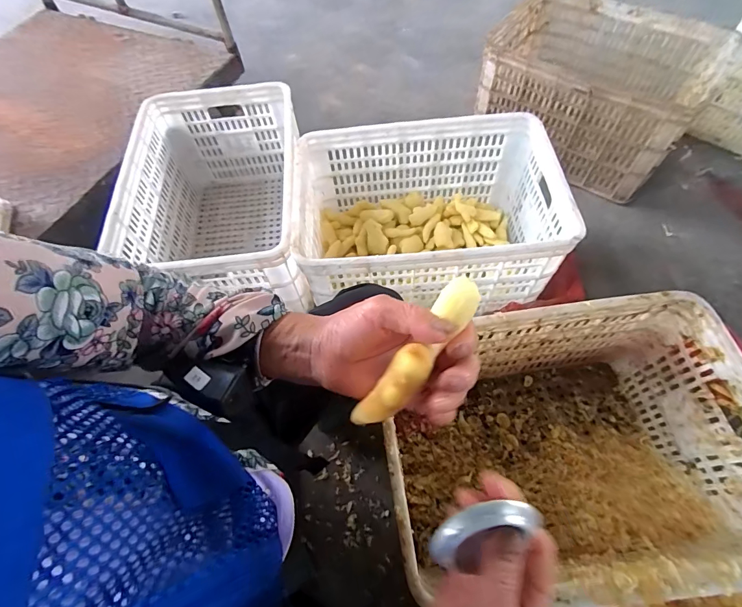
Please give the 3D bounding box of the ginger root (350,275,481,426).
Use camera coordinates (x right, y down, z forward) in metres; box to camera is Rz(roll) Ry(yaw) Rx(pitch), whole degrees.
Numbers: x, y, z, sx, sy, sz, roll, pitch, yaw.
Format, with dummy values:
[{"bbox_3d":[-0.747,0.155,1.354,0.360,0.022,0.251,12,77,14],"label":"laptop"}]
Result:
[{"bbox_3d":[0.031,0.037,0.262,0.028,0.025,0.128,38,91,21],"label":"ginger root"}]

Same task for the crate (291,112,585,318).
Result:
[{"bbox_3d":[0.121,-0.183,0.870,0.521,0.269,0.375,-4,62,2],"label":"crate"}]

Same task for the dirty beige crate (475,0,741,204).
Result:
[{"bbox_3d":[0.593,-0.583,1.050,0.506,0.268,0.356,36,70,20],"label":"dirty beige crate"}]

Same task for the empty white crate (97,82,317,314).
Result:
[{"bbox_3d":[-0.337,-0.236,0.931,0.360,0.289,0.514,-6,61,0],"label":"empty white crate"}]

